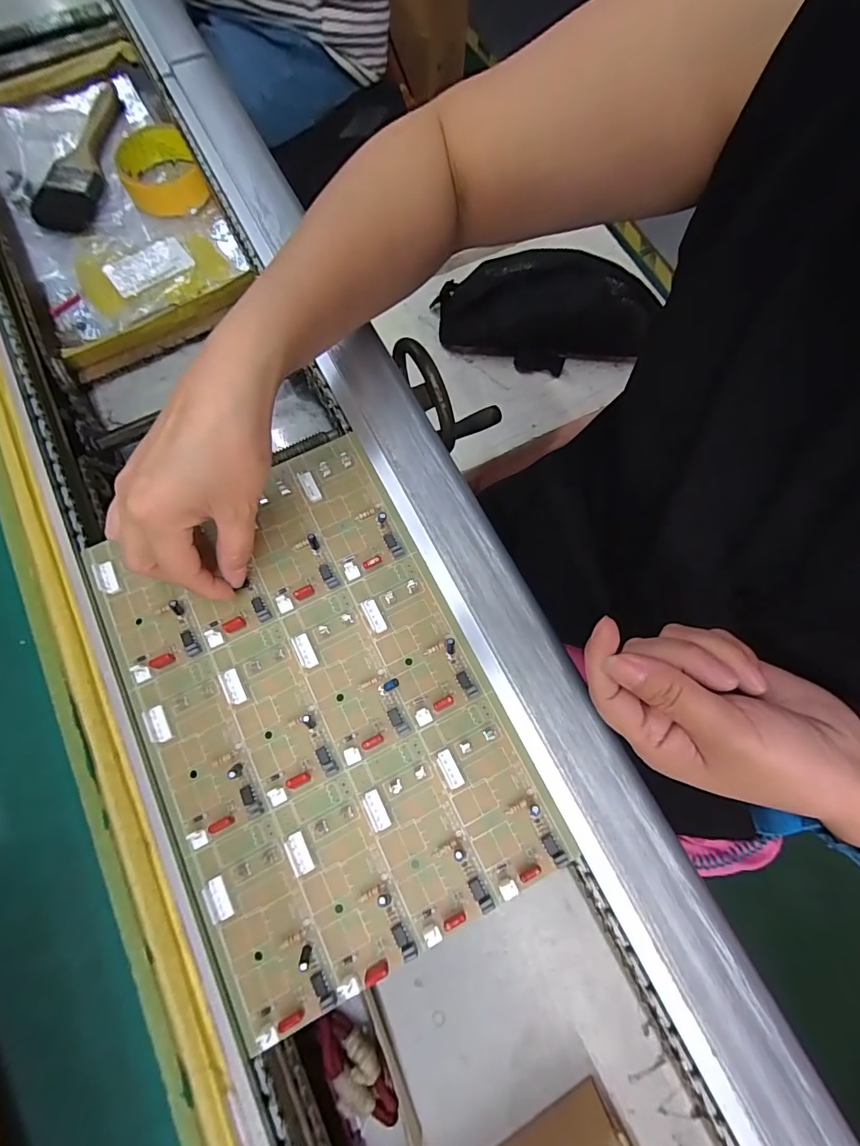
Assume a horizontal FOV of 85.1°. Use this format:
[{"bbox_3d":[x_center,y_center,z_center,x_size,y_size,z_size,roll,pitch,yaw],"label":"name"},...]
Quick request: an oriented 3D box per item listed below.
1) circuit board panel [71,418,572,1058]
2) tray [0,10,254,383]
[{"bbox_3d":[-0.068,0.069,0.271,0.180,0.012,0.279,-27,77,-7],"label":"circuit board panel"},{"bbox_3d":[-0.339,-0.404,0.486,0.191,0.037,0.405,-26,77,-8],"label":"tray"}]

